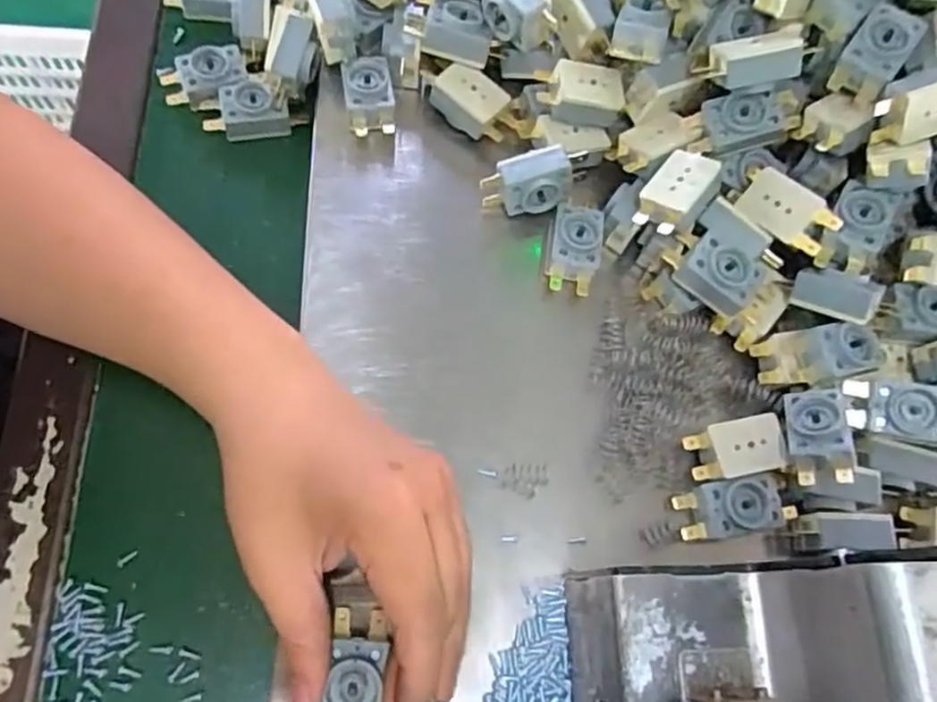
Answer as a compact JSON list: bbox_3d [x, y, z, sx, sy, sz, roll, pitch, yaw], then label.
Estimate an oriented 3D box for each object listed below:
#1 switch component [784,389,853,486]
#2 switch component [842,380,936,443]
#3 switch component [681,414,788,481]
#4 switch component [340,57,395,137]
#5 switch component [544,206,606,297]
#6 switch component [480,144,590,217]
[{"bbox_3d":[0.164,0.039,0.327,0.025,0.016,0.047,-5,65,25],"label":"switch component"},{"bbox_3d":[0.213,0.030,0.334,0.059,0.024,0.025,11,72,6],"label":"switch component"},{"bbox_3d":[0.131,0.048,0.340,0.047,0.010,0.026,-8,71,-8],"label":"switch component"},{"bbox_3d":[-0.055,-0.140,0.383,0.026,0.011,0.044,-6,82,-14],"label":"switch component"},{"bbox_3d":[0.057,-0.055,0.375,0.027,0.020,0.047,14,69,0],"label":"switch component"},{"bbox_3d":[0.037,-0.091,0.377,0.059,0.030,0.023,-13,71,-10],"label":"switch component"}]

